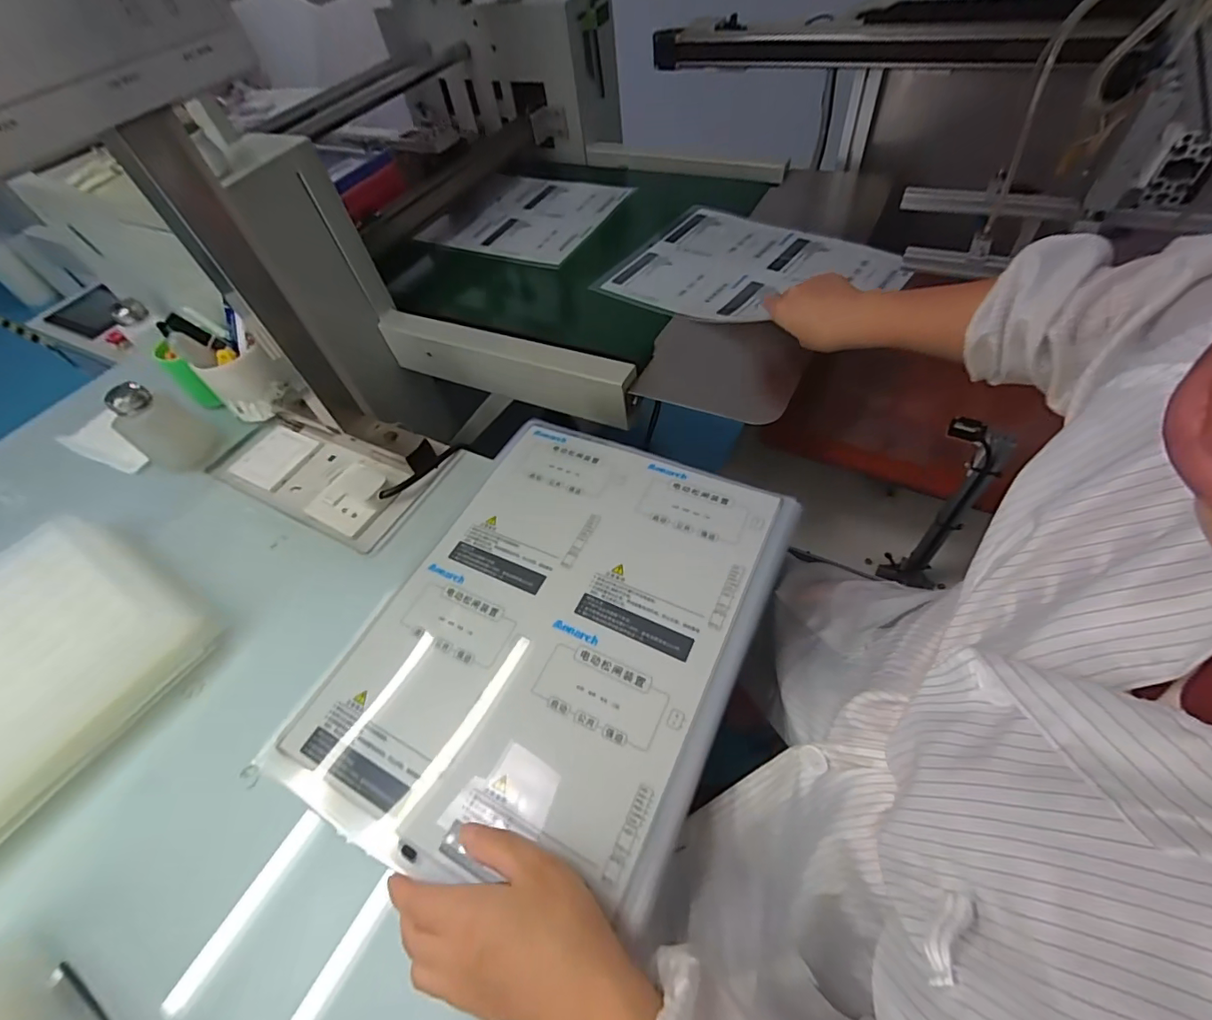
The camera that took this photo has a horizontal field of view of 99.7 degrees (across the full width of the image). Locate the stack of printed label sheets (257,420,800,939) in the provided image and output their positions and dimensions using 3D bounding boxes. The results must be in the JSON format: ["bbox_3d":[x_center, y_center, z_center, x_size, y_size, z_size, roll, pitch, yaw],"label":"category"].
[{"bbox_3d":[-0.049,0.086,0.426,0.312,0.015,0.375,19,59,21],"label":"stack of printed label sheets"}]

